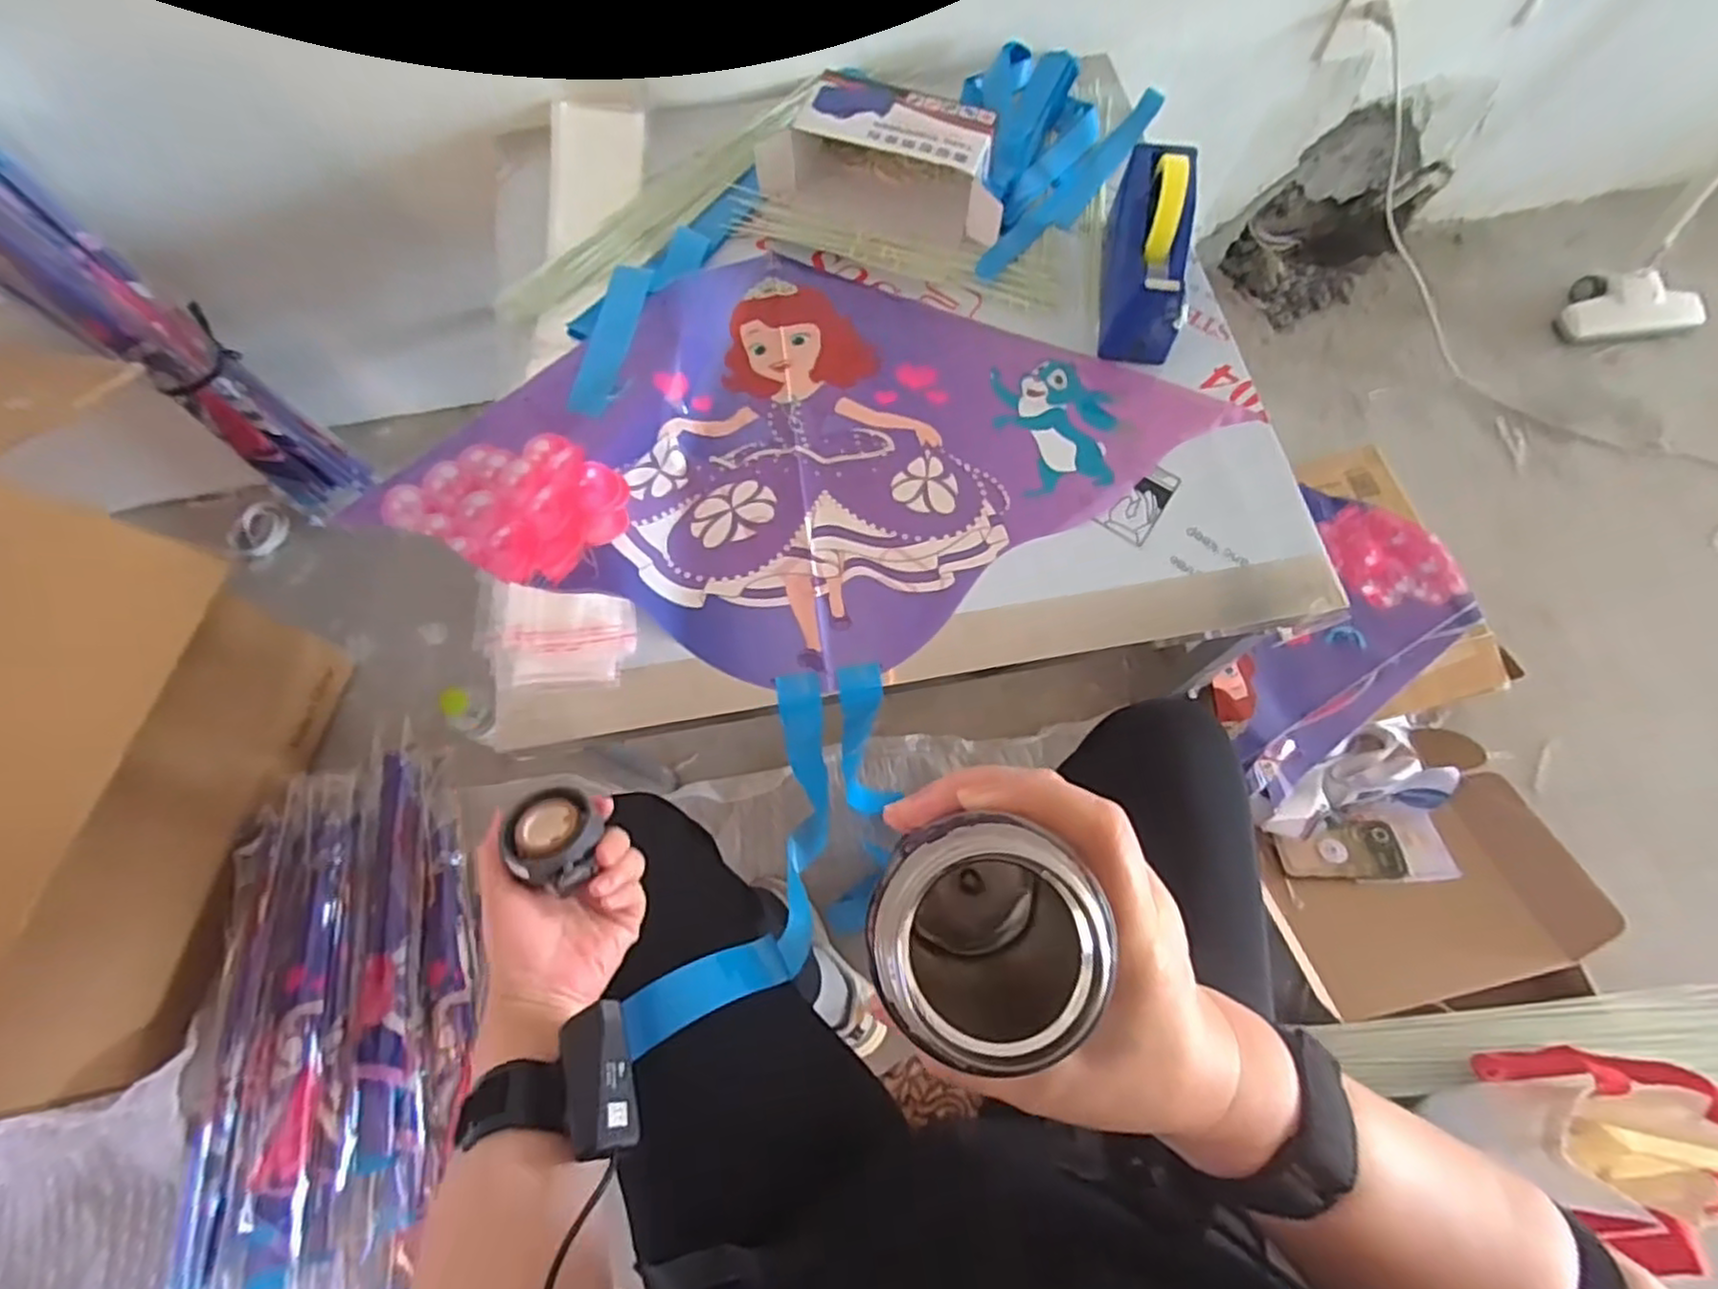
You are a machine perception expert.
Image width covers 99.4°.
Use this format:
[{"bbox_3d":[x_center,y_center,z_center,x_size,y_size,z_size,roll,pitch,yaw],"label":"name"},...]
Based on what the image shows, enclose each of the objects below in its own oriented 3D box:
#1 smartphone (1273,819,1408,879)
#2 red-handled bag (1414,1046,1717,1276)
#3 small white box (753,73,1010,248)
[{"bbox_3d":[0.661,0.282,0.995,0.160,0.016,0.075,-3,71,-1],"label":"smartphone"},{"bbox_3d":[0.754,0.508,0.748,0.221,0.246,0.159,-9,71,-3],"label":"red-handled bag"},{"bbox_3d":[0.034,-0.545,0.822,0.278,0.072,0.140,17,72,6],"label":"small white box"}]

